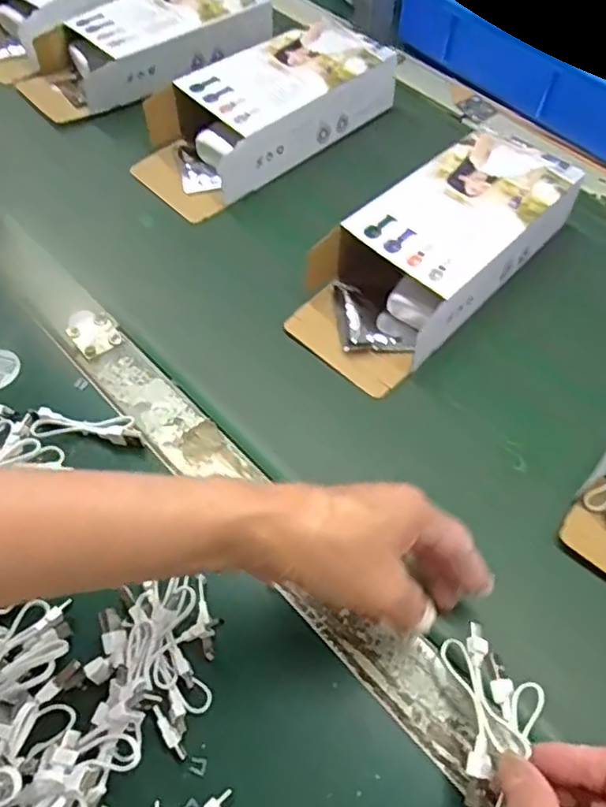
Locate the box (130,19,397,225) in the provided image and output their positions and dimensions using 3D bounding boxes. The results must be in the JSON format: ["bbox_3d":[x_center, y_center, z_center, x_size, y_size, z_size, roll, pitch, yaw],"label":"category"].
[{"bbox_3d":[-0.036,-0.265,0.572,0.247,0.057,0.112,-36,67,-23],"label":"box"}]

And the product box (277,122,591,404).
[{"bbox_3d":[0.102,-0.123,0.484,0.113,0.049,0.255,40,64,19],"label":"product box"}]

